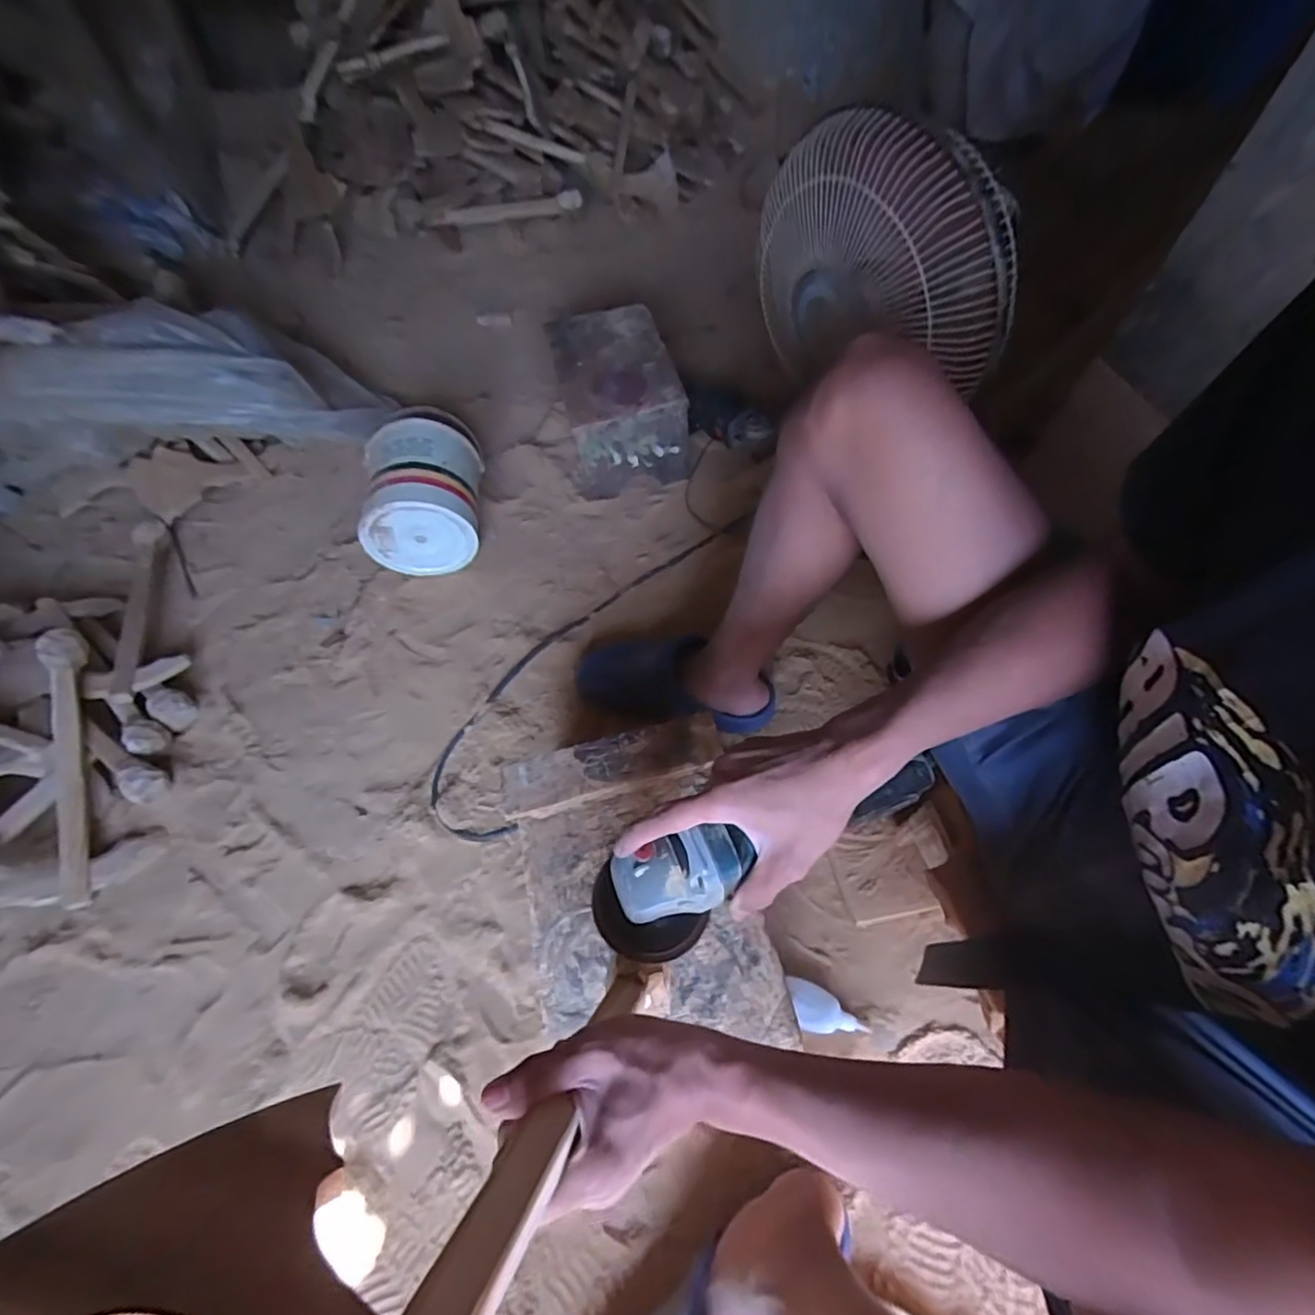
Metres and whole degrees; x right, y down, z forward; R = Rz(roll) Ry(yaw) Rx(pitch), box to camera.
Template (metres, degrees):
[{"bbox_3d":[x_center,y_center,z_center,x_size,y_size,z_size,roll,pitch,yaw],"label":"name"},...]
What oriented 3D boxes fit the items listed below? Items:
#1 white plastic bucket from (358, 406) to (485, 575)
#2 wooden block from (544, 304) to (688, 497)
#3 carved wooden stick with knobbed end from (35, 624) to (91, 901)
[{"bbox_3d":[-0.393,-0.295,1.040,0.180,0.174,0.248,-6,57,0],"label":"white plastic bucket"},{"bbox_3d":[-0.075,-0.473,1.132,0.201,0.187,0.284,-14,57,-5],"label":"wooden block"},{"bbox_3d":[-0.800,0.142,0.825,0.048,0.041,0.381,-15,76,-7],"label":"carved wooden stick with knobbed end"}]

